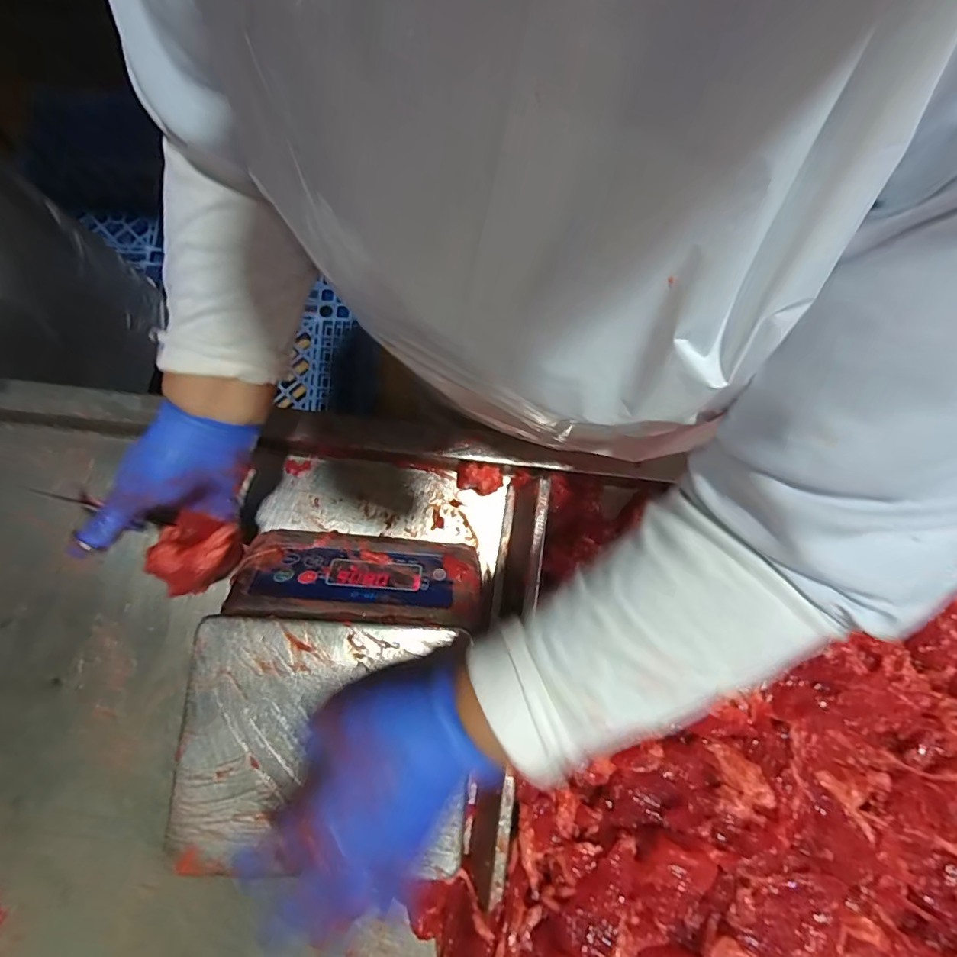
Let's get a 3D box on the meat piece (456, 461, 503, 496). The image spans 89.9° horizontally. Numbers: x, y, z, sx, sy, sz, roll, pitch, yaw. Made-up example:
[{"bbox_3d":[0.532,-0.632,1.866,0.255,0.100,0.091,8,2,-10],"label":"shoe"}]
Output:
[{"bbox_3d":[0.000,-0.001,0.523,0.051,0.026,0.029,15,77,3],"label":"meat piece"}]

